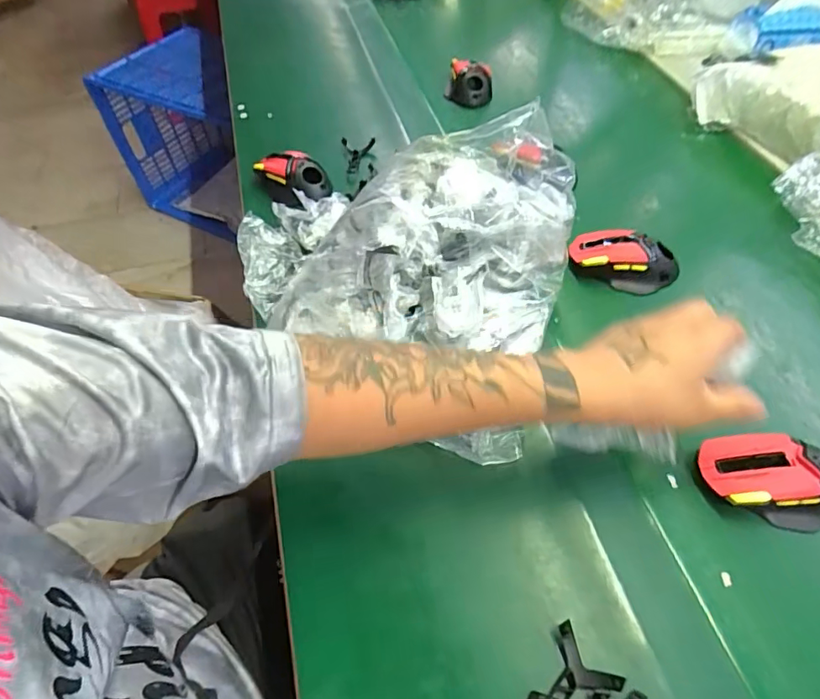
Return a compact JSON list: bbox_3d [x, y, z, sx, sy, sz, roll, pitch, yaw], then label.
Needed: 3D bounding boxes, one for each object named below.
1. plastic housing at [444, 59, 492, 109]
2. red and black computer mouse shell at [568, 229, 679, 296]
[{"bbox_3d":[0.094,-0.413,0.786,0.070,0.053,0.051,15,57,12],"label":"plastic housing"},{"bbox_3d":[0.236,-0.101,0.557,0.112,0.033,0.060,20,58,15],"label":"red and black computer mouse shell"}]

